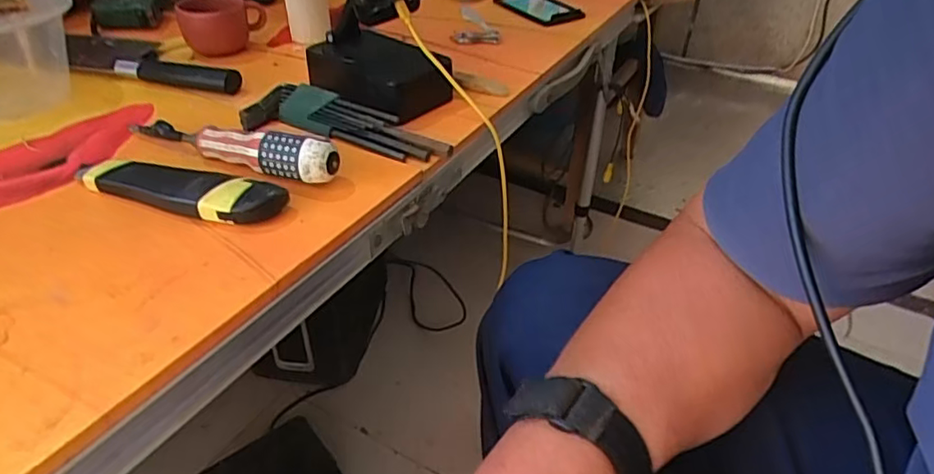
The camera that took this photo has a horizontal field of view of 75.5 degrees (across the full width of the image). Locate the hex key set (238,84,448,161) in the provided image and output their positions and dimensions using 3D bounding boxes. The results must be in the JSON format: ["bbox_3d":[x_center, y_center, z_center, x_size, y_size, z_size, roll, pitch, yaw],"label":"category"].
[{"bbox_3d":[-0.099,-0.095,0.496,0.176,0.026,0.044,15,38,14],"label":"hex key set"}]

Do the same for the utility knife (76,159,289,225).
[{"bbox_3d":[-0.198,-0.035,0.405,0.155,0.022,0.035,12,37,11],"label":"utility knife"}]

